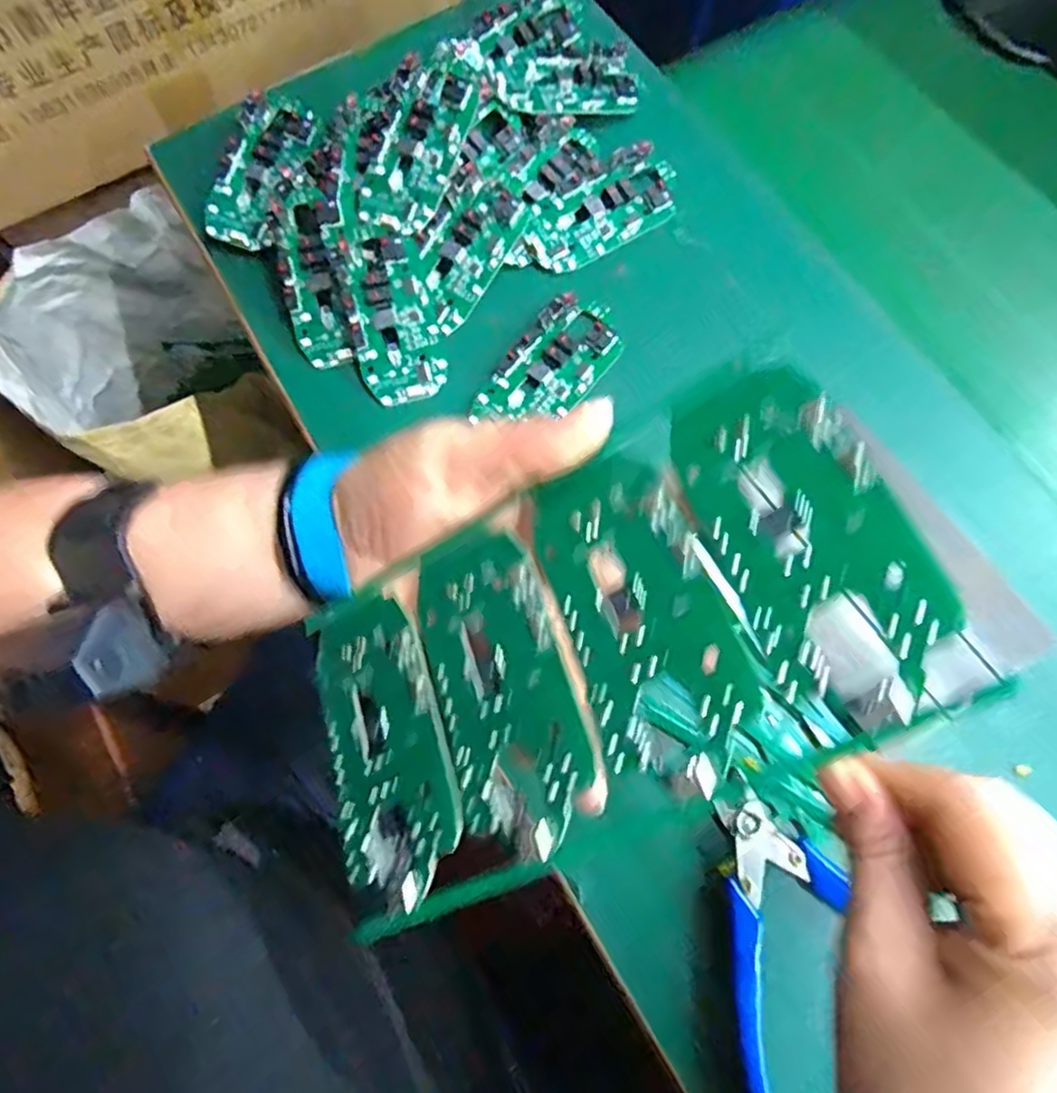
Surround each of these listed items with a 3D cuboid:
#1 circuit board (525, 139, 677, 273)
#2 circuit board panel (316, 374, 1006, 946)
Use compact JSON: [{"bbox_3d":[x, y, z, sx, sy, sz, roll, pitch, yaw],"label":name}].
[{"bbox_3d":[0.043,-0.191,0.391,0.096,0.008,0.044,-36,92,-7],"label":"circuit board"},{"bbox_3d":[0.012,0.031,0.200,0.185,0.004,0.103,-29,63,19],"label":"circuit board panel"}]

